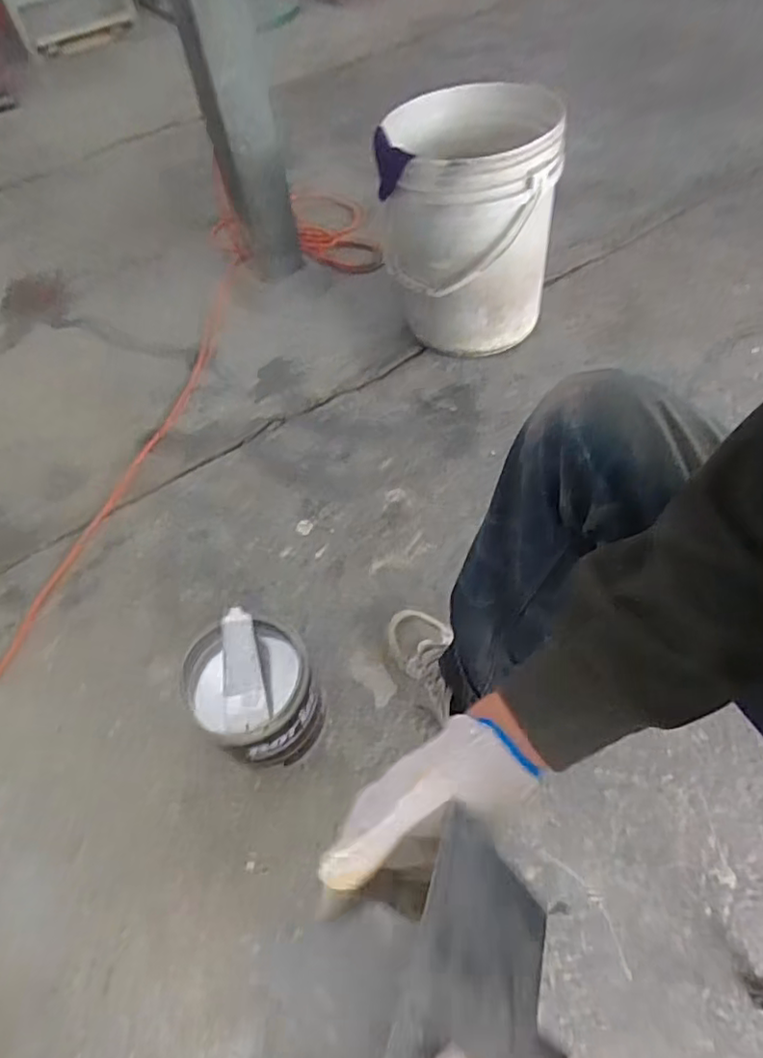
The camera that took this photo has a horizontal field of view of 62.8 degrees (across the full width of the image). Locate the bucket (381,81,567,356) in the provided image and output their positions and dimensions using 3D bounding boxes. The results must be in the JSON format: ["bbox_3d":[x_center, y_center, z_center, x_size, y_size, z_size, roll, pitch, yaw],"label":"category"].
[{"bbox_3d":[0.158,-0.557,1.157,0.287,0.366,0.307,-2,57,3],"label":"bucket"}]

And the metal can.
[{"bbox_3d":[-0.151,0.208,0.777,0.145,0.186,0.156,-2,56,3],"label":"metal can"}]

